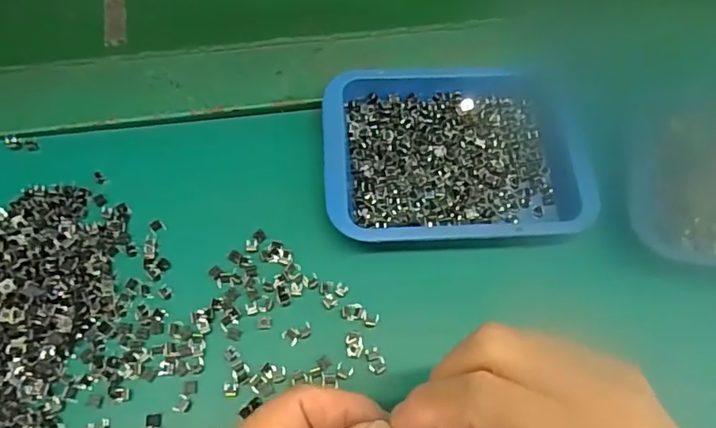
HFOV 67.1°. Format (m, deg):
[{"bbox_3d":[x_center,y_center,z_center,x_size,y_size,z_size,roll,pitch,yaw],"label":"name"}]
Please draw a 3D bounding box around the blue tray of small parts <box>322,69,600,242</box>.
[{"bbox_3d":[0.061,-0.041,0.334,0.159,0.020,0.124,-1,68,-3],"label":"blue tray of small parts"}]

